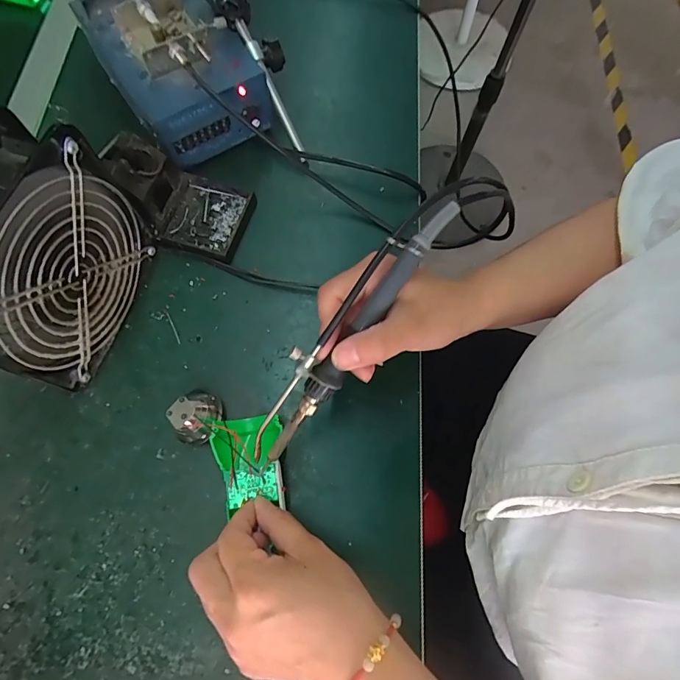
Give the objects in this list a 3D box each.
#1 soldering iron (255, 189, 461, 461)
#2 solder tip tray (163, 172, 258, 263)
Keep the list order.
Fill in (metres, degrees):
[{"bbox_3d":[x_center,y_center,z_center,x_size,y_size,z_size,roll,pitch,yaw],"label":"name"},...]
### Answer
[{"bbox_3d":[0.005,-0.006,0.261,0.029,0.024,0.197,36,97,11],"label":"soldering iron"},{"bbox_3d":[-0.124,-0.115,0.394,0.068,0.024,0.073,15,71,5],"label":"solder tip tray"}]

